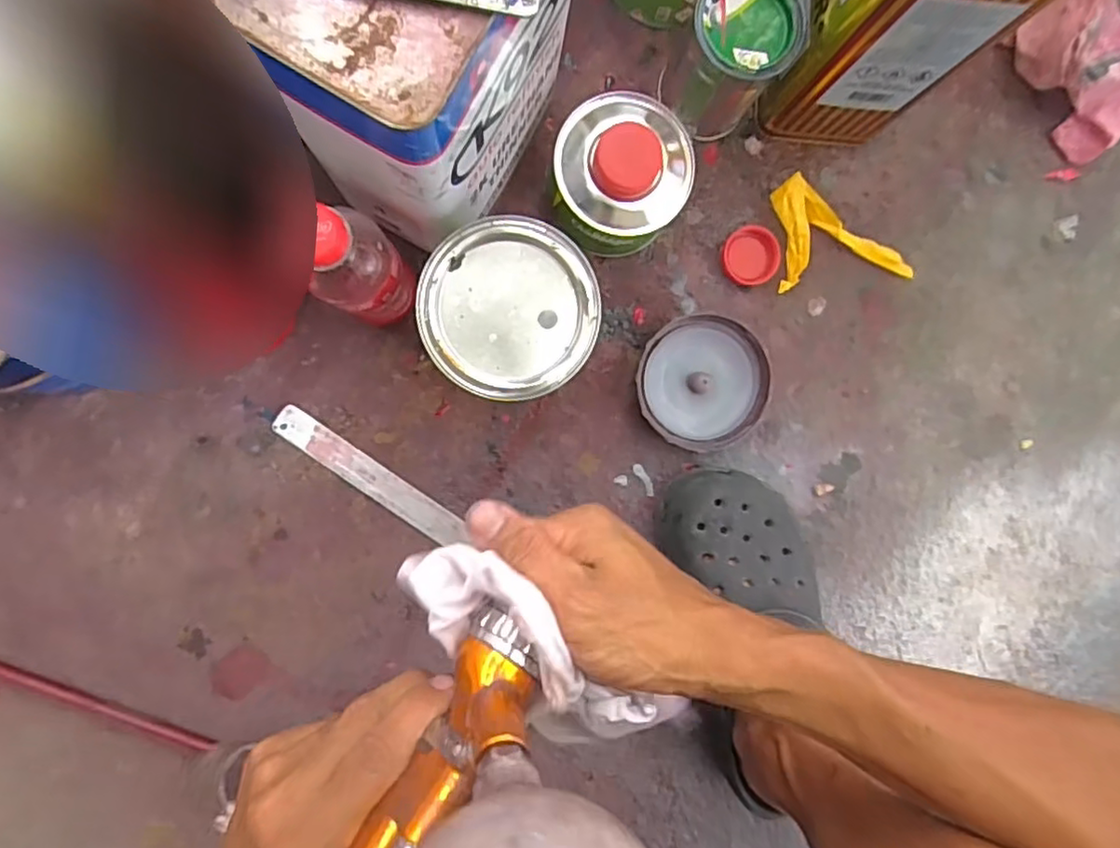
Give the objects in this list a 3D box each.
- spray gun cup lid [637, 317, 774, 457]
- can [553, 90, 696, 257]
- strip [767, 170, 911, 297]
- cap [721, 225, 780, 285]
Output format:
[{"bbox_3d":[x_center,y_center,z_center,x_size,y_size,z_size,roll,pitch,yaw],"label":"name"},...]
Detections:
[{"bbox_3d":[0.114,-0.032,0.524,0.102,0.031,0.105,0,91,-5],"label":"spray gun cup lid"},{"bbox_3d":[0.046,-0.186,0.485,0.102,0.083,0.104,0,91,-5],"label":"can"},{"bbox_3d":[0.234,-0.161,0.535,0.113,0.023,0.087,-9,92,-5],"label":"strip"},{"bbox_3d":[0.157,-0.138,0.534,0.044,0.015,0.046,0,91,-5],"label":"cap"}]

